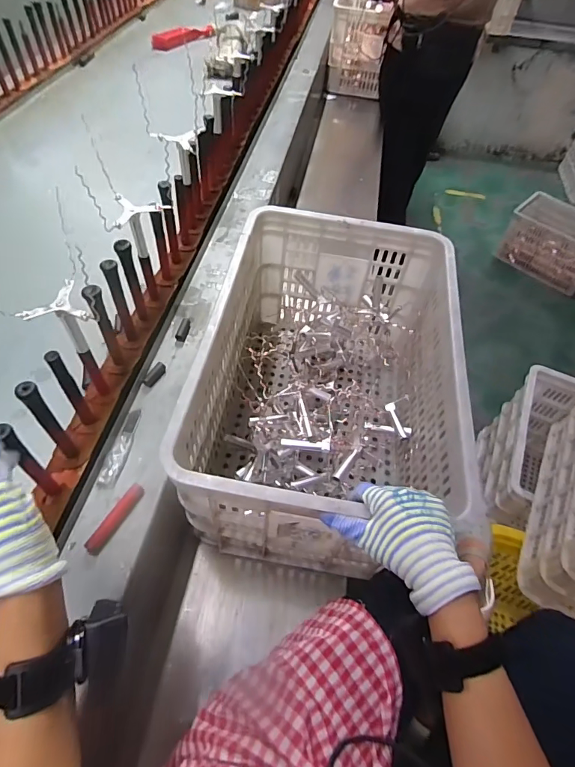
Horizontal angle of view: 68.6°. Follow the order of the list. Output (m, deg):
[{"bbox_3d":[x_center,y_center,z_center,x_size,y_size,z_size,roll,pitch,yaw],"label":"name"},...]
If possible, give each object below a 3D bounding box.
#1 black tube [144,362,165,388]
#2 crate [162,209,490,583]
[{"bbox_3d":[-0.205,-0.014,0.654,0.017,0.013,0.042,24,55,12],"label":"black tube"},{"bbox_3d":[0.062,0.003,0.721,0.349,0.297,0.542,10,53,2],"label":"crate"}]

